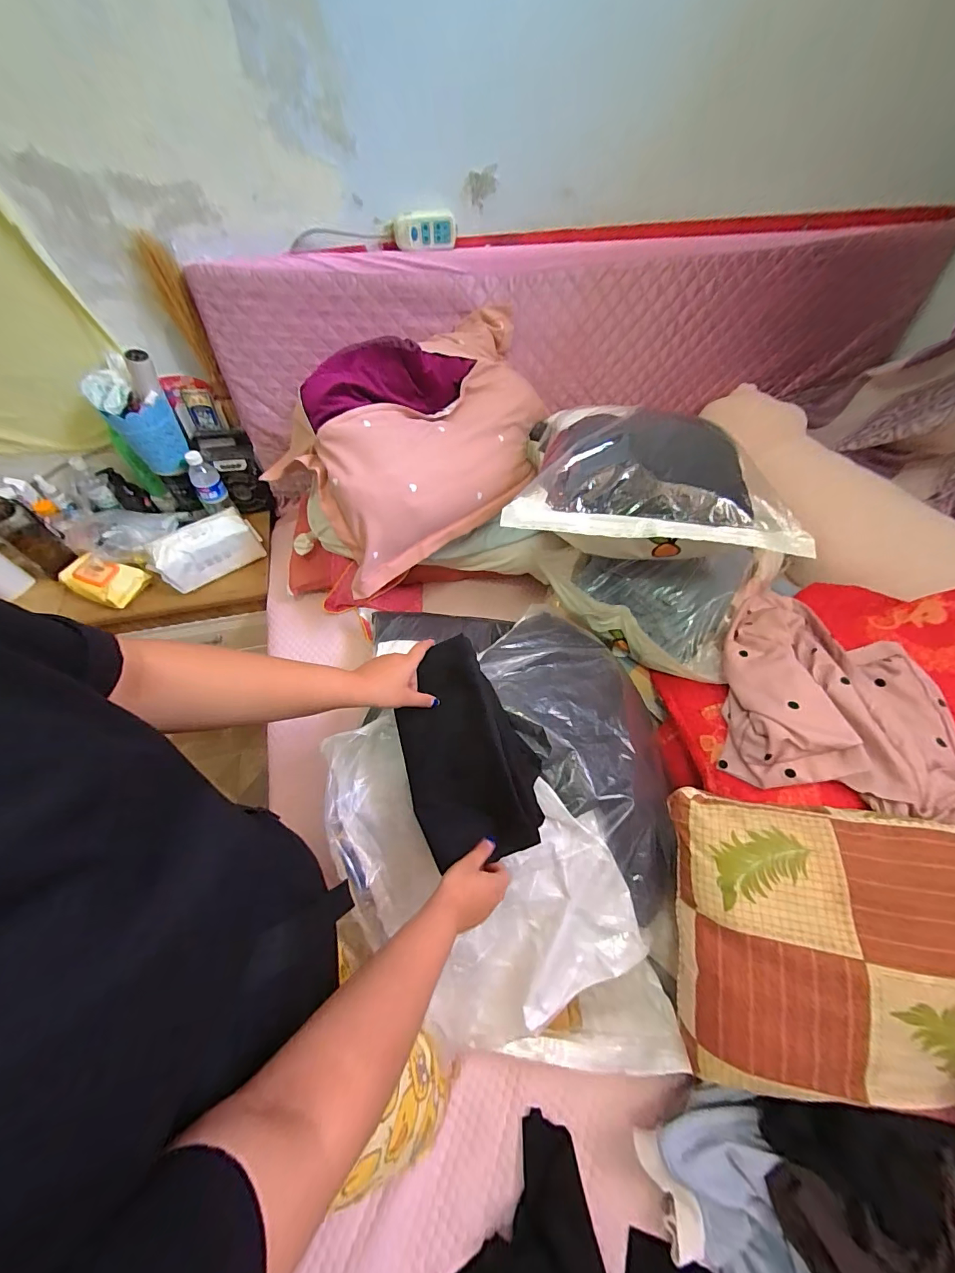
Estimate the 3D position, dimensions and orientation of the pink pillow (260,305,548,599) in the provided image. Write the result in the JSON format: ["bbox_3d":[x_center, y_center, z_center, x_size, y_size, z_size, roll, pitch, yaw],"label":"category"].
[{"bbox_3d":[-0.115,-0.423,0.891,0.394,0.245,0.625,33,63,18],"label":"pink pillow"}]

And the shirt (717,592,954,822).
[{"bbox_3d":[0.573,0.070,0.692,0.309,0.094,0.396,13,59,7],"label":"shirt"}]

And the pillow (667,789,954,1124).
[{"bbox_3d":[0.535,0.376,0.516,0.545,0.155,0.308,4,58,1],"label":"pillow"}]

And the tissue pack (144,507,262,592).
[{"bbox_3d":[-0.659,-0.216,1.036,0.232,0.103,0.113,-35,65,-21],"label":"tissue pack"}]

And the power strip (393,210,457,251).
[{"bbox_3d":[-0.104,-0.803,0.845,0.122,0.053,0.029,-10,59,-7],"label":"power strip"}]

